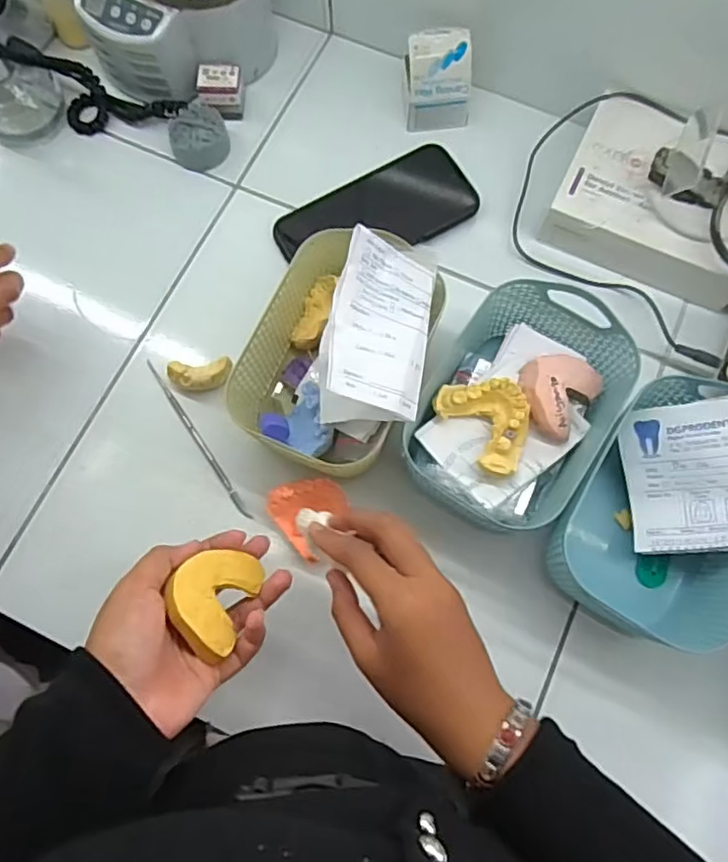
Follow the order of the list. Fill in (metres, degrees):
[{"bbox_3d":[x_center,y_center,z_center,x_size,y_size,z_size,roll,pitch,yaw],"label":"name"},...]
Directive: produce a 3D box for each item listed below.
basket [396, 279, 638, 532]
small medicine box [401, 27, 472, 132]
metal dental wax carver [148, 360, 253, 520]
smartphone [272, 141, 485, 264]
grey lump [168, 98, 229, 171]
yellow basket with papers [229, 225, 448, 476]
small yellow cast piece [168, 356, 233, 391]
[{"bbox_3d":[0.112,-0.013,0.453,0.128,0.073,0.168,31,76,9],"label":"basket"},{"bbox_3d":[0.062,-0.302,0.538,0.062,0.059,0.050,4,74,2],"label":"small medicine box"},{"bbox_3d":[-0.132,0.005,0.490,0.006,0.004,0.154,-34,77,-8],"label":"metal dental wax carver"},{"bbox_3d":[0.012,-0.186,0.543,0.168,0.008,0.085,-31,76,-8],"label":"smartphone"},{"bbox_3d":[-0.147,-0.264,0.564,0.047,0.024,0.053,23,75,7],"label":"grey lump"},{"bbox_3d":[-0.018,-0.057,0.428,0.124,0.150,0.141,14,74,5],"label":"yellow basket with papers"},{"bbox_3d":[-0.128,-0.042,0.495,0.050,0.024,0.022,0,73,0],"label":"small yellow cast piece"}]

